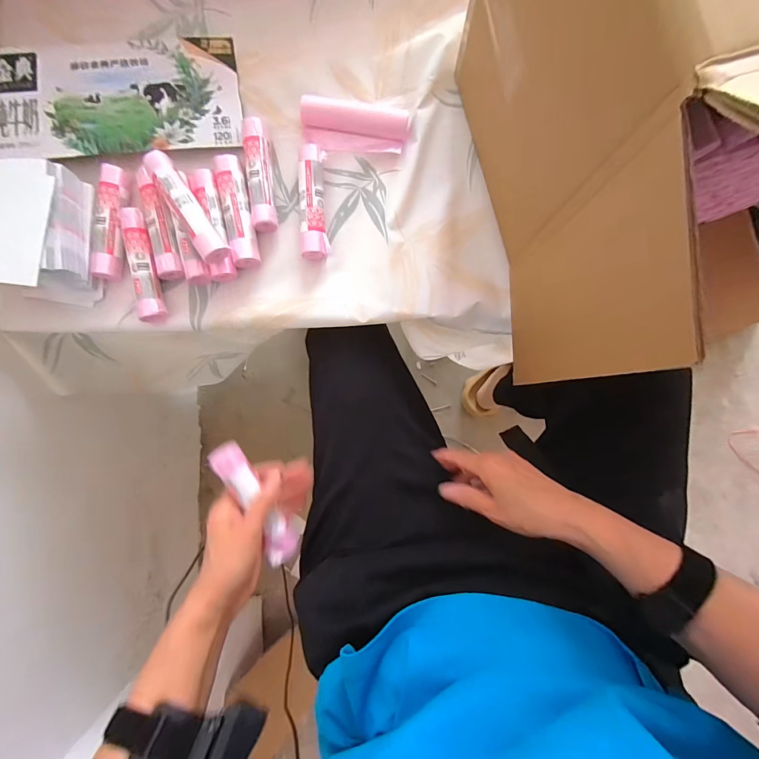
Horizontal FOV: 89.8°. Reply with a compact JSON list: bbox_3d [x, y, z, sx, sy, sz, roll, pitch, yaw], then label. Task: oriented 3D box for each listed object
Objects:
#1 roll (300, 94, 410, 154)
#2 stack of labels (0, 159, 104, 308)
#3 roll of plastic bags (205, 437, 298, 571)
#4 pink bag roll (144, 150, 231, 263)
[{"bbox_3d":[-0.028,-0.286,0.430,0.117,0.021,0.048,3,87,-1],"label":"roll"},{"bbox_3d":[-0.361,-0.155,0.390,0.092,0.051,0.137,-2,87,-1],"label":"stack of labels"},{"bbox_3d":[-0.120,0.119,0.368,0.027,0.020,0.127,-28,99,-2],"label":"roll of plastic bags"},{"bbox_3d":[-0.201,-0.179,0.403,0.026,0.033,0.123,-33,88,-3],"label":"pink bag roll"}]

